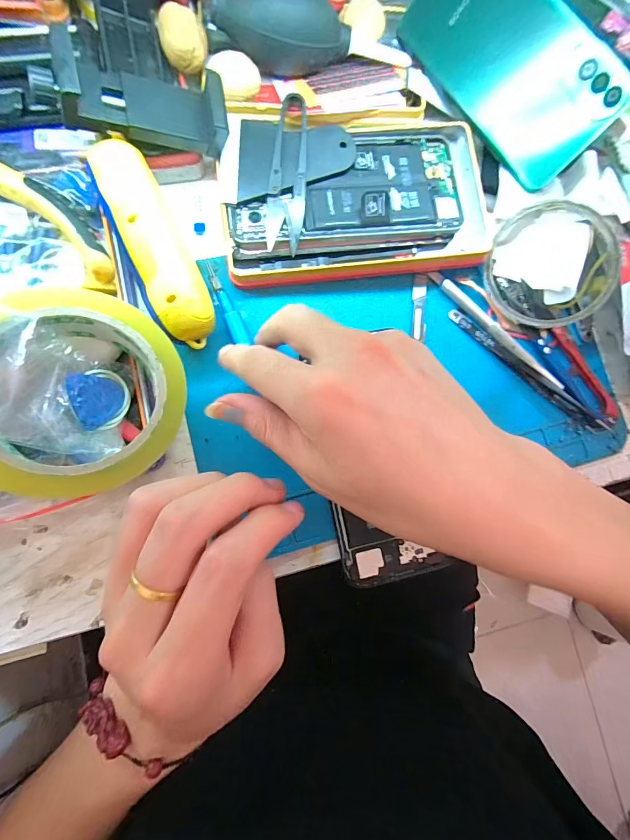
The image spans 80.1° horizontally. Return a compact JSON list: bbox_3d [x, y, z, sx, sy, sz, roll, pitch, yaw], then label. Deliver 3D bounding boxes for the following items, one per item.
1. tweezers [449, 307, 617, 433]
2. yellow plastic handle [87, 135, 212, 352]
[{"bbox_3d":[0.149,-0.034,0.260,0.133,0.007,0.011,38,79,-1],"label":"tweezers"},{"bbox_3d":[-0.093,-0.101,0.221,0.033,0.027,0.117,-25,86,-10],"label":"yellow plastic handle"}]

